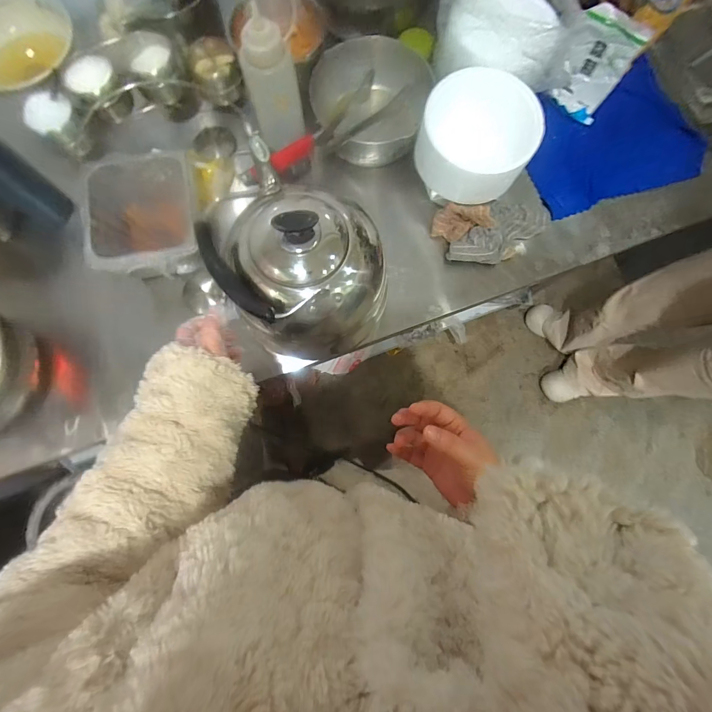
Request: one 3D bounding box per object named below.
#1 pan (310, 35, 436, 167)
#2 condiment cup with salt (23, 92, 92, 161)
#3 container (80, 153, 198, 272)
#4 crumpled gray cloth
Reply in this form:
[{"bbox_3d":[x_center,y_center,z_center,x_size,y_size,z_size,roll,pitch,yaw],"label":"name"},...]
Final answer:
[{"bbox_3d":[0.014,-0.436,0.639,0.197,0.070,0.213,8,79,0],"label":"pan"},{"bbox_3d":[-0.478,-0.372,0.593,0.064,0.072,0.076,42,82,6],"label":"condiment cup with salt"},{"bbox_3d":[-0.316,-0.213,0.545,0.156,0.061,0.184,-8,80,-3],"label":"container"},{"bbox_3d":[0.244,-0.215,0.624,0.197,0.032,0.084,-35,82,-7],"label":"crumpled gray cloth"}]

